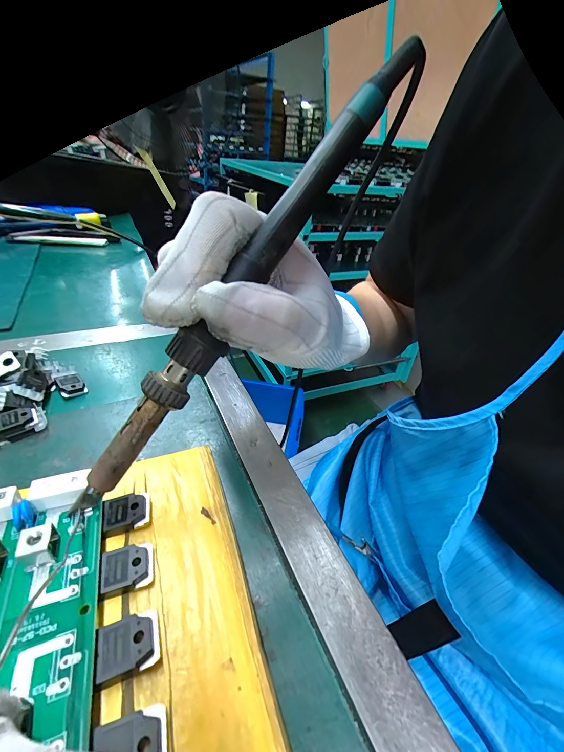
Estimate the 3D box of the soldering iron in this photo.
[{"bbox_3d":[-0.009,-0.044,0.131,0.015,0.016,0.223,35,88,34],"label":"soldering iron"}]

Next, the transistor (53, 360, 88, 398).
[{"bbox_3d":[-0.156,0.001,0.236,0.015,0.007,0.039,-25,46,-37],"label":"transistor"}]

